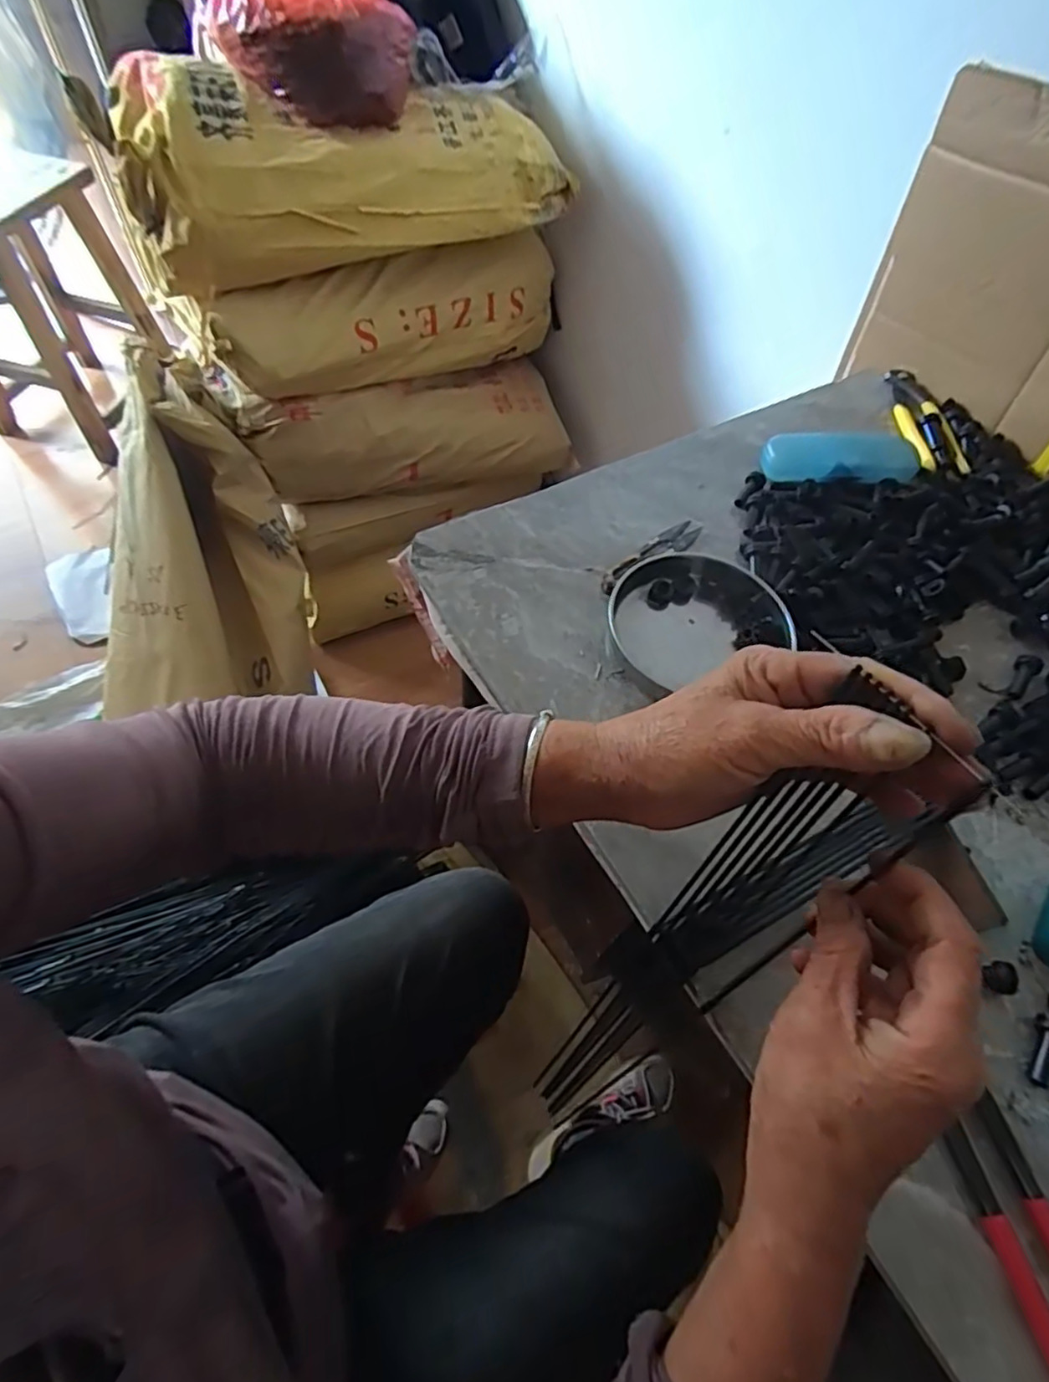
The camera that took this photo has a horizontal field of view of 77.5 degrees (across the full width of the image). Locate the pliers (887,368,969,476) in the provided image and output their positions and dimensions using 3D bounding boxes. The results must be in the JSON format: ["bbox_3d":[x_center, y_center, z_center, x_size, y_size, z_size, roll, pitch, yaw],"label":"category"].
[{"bbox_3d":[0.414,-0.281,0.675,0.060,0.016,0.172,11,58,3],"label":"pliers"}]

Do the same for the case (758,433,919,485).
[{"bbox_3d":[0.300,-0.221,0.618,0.149,0.021,0.050,-1,58,-5],"label":"case"}]

